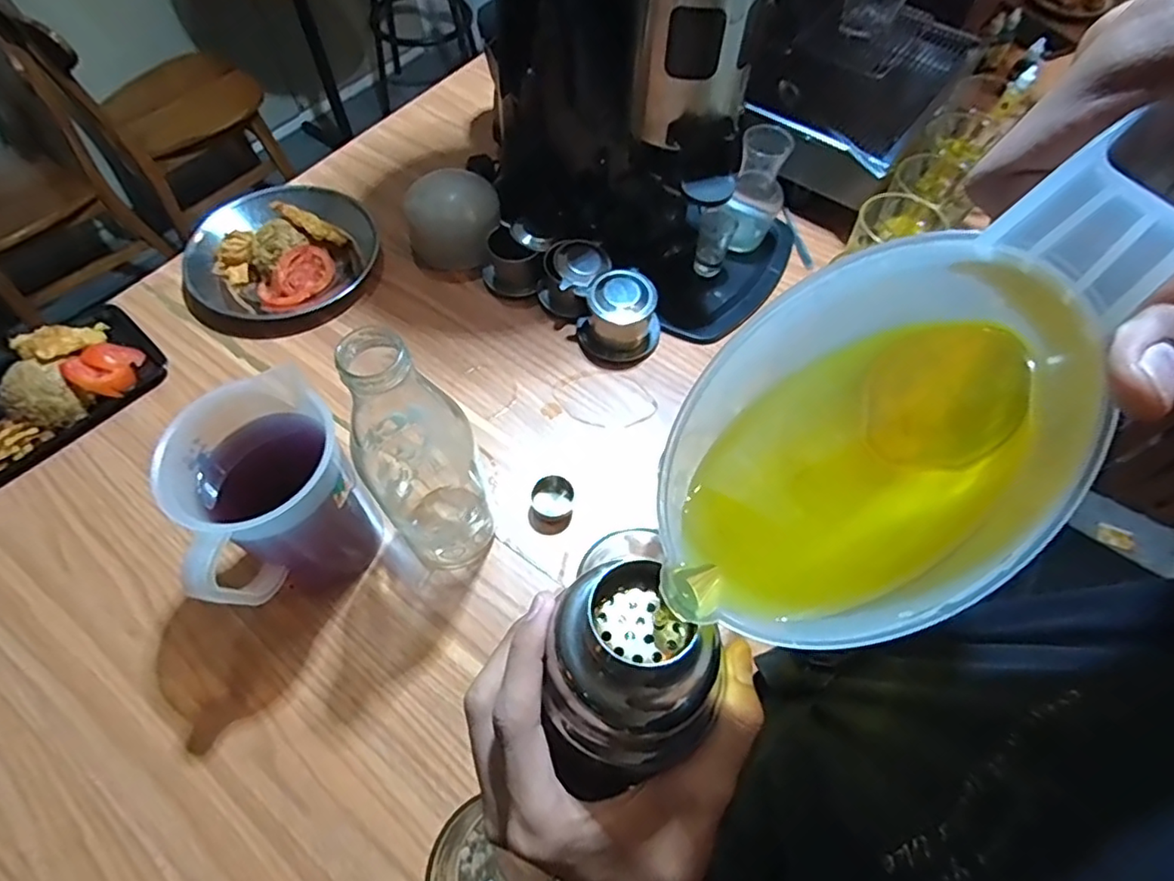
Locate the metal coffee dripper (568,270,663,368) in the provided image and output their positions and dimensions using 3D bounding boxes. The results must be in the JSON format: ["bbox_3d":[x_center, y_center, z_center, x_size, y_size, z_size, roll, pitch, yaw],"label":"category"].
[{"bbox_3d":[0.037,-0.135,0.654,0.092,0.067,0.077,-32,65,-18],"label":"metal coffee dripper"}]

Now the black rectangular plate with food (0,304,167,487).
[{"bbox_3d":[-0.561,-0.056,0.606,0.135,0.057,0.216,39,66,19],"label":"black rectangular plate with food"}]

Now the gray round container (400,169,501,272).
[{"bbox_3d":[-0.159,-0.264,0.723,0.103,0.058,0.113,1,60,-1],"label":"gray round container"}]

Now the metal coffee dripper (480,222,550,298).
[{"bbox_3d":[-0.081,-0.211,0.698,0.072,0.054,0.068,28,63,14],"label":"metal coffee dripper"}]

